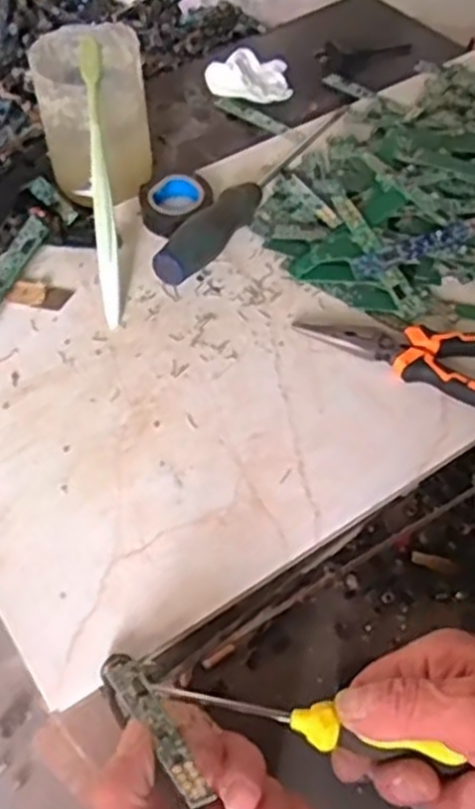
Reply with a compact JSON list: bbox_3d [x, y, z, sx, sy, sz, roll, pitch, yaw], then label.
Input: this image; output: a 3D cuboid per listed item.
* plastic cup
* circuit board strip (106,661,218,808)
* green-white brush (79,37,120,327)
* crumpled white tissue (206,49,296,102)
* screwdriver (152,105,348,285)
[{"bbox_3d":[-0.102,-0.210,0.568,0.078,0.102,0.078,1,53,-1],"label":"plastic cup"},{"bbox_3d":[-0.034,0.133,0.327,0.014,0.006,0.095,-25,22,-20],"label":"circuit board strip"},{"bbox_3d":[-0.090,-0.145,0.518,0.014,0.013,0.183,-5,95,-8],"label":"green-white brush"},{"bbox_3d":[0.010,-0.286,0.685,0.072,0.023,0.053,-11,54,-9],"label":"crumpled white tissue"},{"bbox_3d":[0.019,-0.165,0.590,0.026,0.032,0.245,29,58,19],"label":"screwdriver"}]

